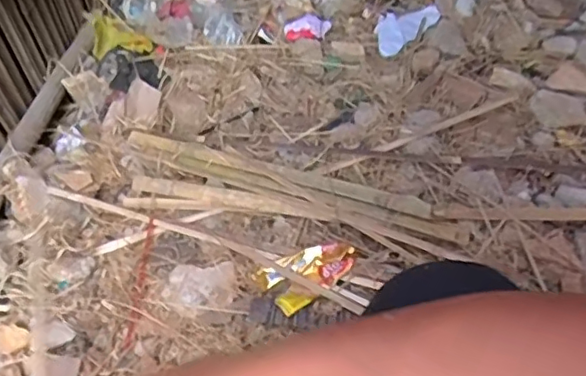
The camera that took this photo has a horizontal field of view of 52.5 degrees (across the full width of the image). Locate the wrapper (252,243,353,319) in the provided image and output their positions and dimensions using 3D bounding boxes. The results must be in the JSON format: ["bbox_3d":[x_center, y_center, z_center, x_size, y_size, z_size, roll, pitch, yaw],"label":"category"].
[{"bbox_3d":[0.018,0.123,0.912,0.141,0.034,0.094,-32,55,-24],"label":"wrapper"}]

